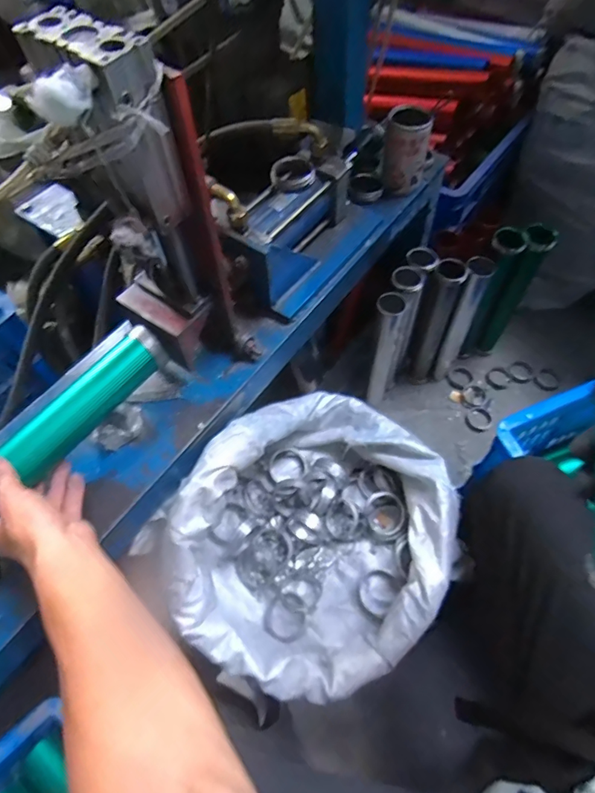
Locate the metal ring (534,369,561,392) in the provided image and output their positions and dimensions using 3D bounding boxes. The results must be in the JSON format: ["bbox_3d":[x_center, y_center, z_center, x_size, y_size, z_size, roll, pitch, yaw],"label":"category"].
[{"bbox_3d":[0.614,-0.040,1.115,0.061,0.011,0.057,-1,59,2],"label":"metal ring"}]

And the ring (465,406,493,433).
[{"bbox_3d":[0.426,0.054,1.072,0.058,0.008,0.062,-1,59,2],"label":"ring"}]

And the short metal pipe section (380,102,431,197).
[{"bbox_3d":[0.170,-0.385,0.719,0.066,0.107,0.059,9,60,8],"label":"short metal pipe section"}]

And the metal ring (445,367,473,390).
[{"bbox_3d":[0.399,-0.046,1.131,0.056,0.016,0.055,-35,64,-17],"label":"metal ring"}]

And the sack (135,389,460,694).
[{"bbox_3d":[0.032,0.163,0.581,0.313,0.202,0.370,34,66,21],"label":"sack"}]

